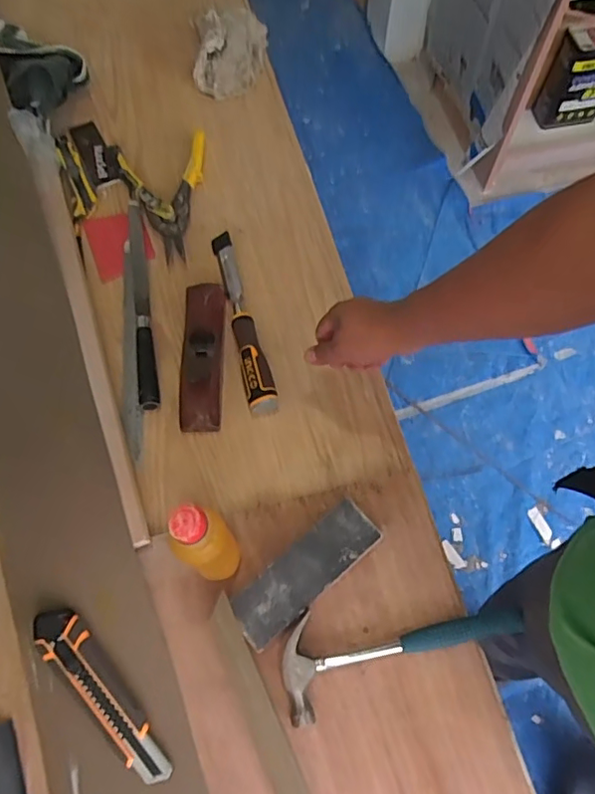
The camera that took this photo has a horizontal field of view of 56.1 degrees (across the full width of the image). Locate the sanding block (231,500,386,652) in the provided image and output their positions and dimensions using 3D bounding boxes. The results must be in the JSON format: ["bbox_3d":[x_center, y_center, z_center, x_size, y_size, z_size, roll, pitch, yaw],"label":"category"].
[{"bbox_3d":[0.010,0.186,0.598,0.172,0.021,0.056,-39,72,-14],"label":"sanding block"}]

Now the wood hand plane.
[{"bbox_3d":[-0.118,-0.058,0.697,0.055,0.042,0.198,-2,67,0],"label":"wood hand plane"}]

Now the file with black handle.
[{"bbox_3d":[-0.210,-0.134,0.747,0.024,0.018,0.325,-10,67,-3],"label":"file with black handle"}]

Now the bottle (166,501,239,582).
[{"bbox_3d":[-0.081,0.146,0.532,0.050,0.180,0.050,42,73,17],"label":"bottle"}]

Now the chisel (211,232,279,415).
[{"bbox_3d":[-0.073,-0.110,0.730,0.034,0.027,0.275,-13,67,-5],"label":"chisel"}]

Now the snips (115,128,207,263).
[{"bbox_3d":[-0.181,-0.290,0.809,0.128,0.019,0.210,-14,67,-5],"label":"snips"}]

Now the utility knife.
[{"bbox_3d":[-0.192,0.290,0.545,0.043,0.022,0.191,-40,72,-15],"label":"utility knife"}]

